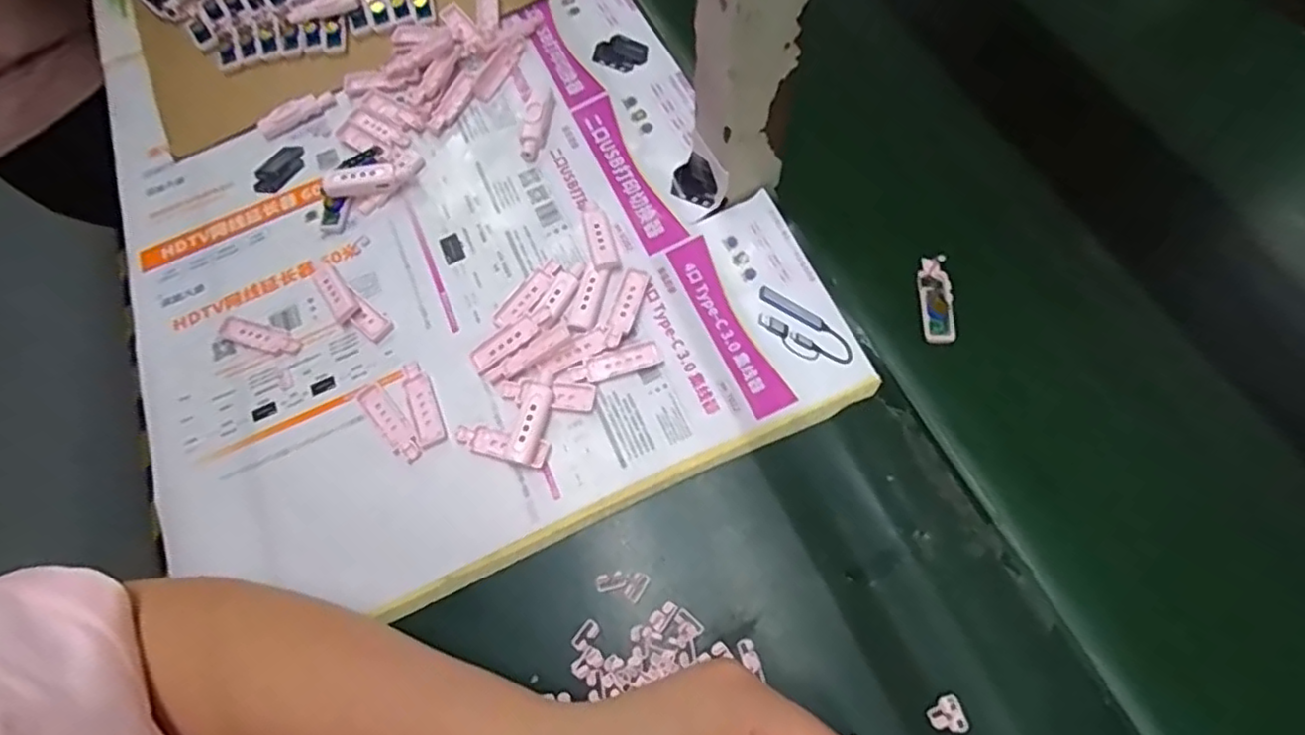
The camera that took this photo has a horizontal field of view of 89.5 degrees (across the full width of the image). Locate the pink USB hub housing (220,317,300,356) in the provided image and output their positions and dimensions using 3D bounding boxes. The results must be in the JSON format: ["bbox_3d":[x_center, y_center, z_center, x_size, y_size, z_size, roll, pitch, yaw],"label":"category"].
[{"bbox_3d":[-0.243,-0.019,0.406,0.056,0.004,0.016,15,68,11],"label":"pink USB hub housing"}]

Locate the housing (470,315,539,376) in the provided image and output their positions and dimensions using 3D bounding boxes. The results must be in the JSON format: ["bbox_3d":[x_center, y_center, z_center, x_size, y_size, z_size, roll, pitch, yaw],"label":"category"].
[{"bbox_3d":[-0.088,-0.014,0.389,0.043,0.004,0.016,-37,69,-4],"label":"housing"}]

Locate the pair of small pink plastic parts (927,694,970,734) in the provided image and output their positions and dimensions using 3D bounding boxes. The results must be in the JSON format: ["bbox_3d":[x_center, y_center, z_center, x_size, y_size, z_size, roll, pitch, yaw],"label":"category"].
[{"bbox_3d":[0.134,0.158,0.299,0.016,0.004,0.015,-6,65,2],"label":"pair of small pink plastic parts"}]

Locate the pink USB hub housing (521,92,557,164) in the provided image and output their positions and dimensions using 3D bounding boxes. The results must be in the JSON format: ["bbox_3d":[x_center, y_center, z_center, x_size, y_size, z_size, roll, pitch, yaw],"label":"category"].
[{"bbox_3d":[-0.079,-0.164,0.448,0.018,0.009,0.056,8,67,8],"label":"pink USB hub housing"}]

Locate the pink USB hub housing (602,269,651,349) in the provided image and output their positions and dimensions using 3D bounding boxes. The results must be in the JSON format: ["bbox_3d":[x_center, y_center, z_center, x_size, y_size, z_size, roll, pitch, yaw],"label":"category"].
[{"bbox_3d":[-0.016,-0.036,0.389,0.016,0.006,0.054,16,68,12],"label":"pink USB hub housing"}]

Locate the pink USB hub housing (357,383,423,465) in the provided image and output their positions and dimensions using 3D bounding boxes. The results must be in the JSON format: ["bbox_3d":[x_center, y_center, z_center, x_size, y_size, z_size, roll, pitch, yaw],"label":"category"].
[{"bbox_3d":[-0.150,0.031,0.377,0.015,0.008,0.056,-39,68,-12],"label":"pink USB hub housing"}]

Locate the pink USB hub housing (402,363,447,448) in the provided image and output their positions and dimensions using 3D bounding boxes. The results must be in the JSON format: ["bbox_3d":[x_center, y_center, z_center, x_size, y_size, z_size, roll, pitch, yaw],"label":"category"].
[{"bbox_3d":[-0.133,0.020,0.379,0.017,0.004,0.054,-23,66,-6],"label":"pink USB hub housing"}]

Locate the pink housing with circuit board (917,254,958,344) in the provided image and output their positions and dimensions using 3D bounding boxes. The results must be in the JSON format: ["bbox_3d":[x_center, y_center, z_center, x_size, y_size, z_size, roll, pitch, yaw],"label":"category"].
[{"bbox_3d":[0.167,-0.041,0.385,0.019,0.011,0.054,0,66,5],"label":"pink housing with circuit board"}]

